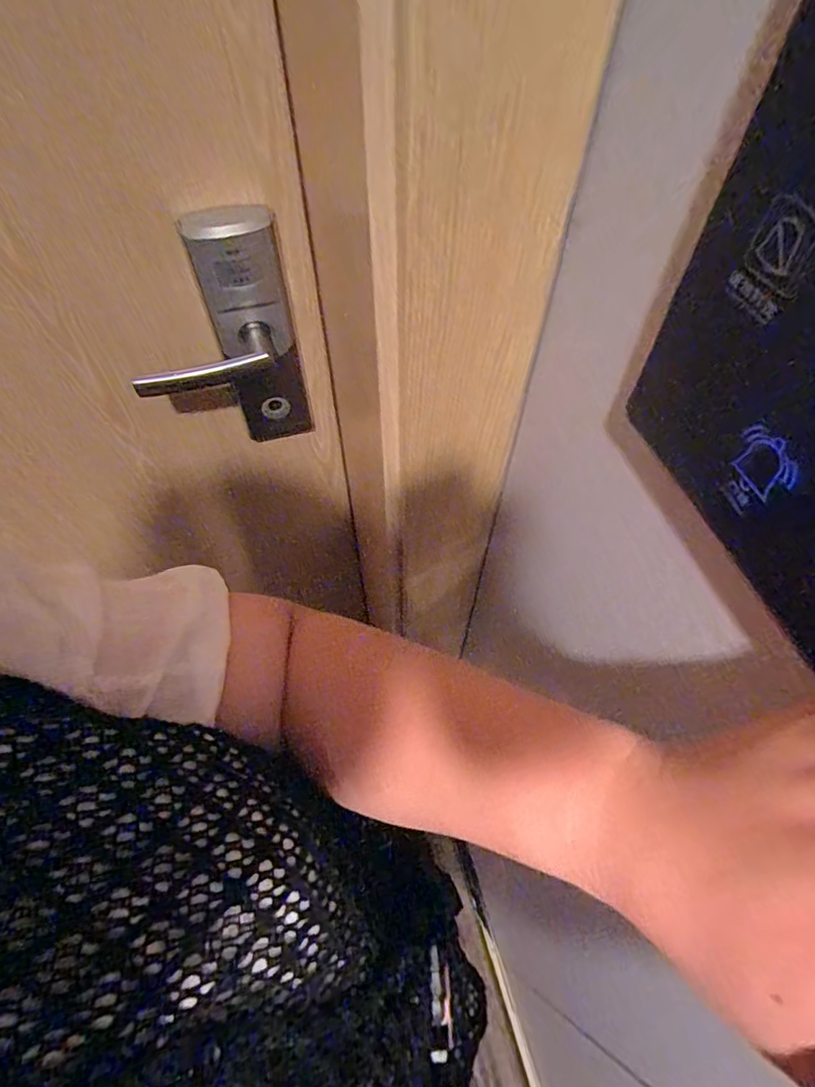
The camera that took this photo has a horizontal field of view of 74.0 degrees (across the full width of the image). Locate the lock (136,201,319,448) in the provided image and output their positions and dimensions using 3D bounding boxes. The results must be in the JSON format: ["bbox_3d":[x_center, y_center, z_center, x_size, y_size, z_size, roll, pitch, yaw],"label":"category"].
[{"bbox_3d":[-0.170,-0.164,0.508,0.147,0.242,0.063,-18,60,-10],"label":"lock"}]

